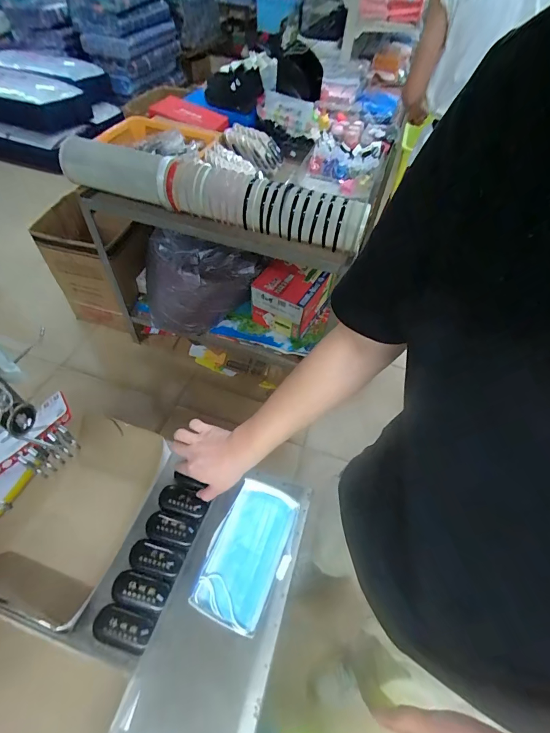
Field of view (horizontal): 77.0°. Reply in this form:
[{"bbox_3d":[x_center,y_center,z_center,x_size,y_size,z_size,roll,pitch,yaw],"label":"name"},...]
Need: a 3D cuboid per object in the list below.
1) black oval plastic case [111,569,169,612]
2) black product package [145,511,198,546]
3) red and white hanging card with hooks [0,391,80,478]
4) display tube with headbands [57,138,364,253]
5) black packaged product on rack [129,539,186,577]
[{"bbox_3d":[-0.196,0.325,0.503,0.084,0.018,0.039,13,53,4],"label":"black oval plastic case"},{"bbox_3d":[-0.165,0.259,0.554,0.081,0.017,0.042,11,53,3],"label":"black product package"},{"bbox_3d":[-0.317,0.112,0.446,0.018,0.127,0.139,29,55,16],"label":"red and white hanging card with hooks"},{"bbox_3d":[-0.203,-0.537,1.082,0.962,0.148,0.141,18,53,8],"label":"display tube with headbands"},{"bbox_3d":[-0.181,0.292,0.529,0.084,0.020,0.040,13,53,4],"label":"black packaged product on rack"}]

